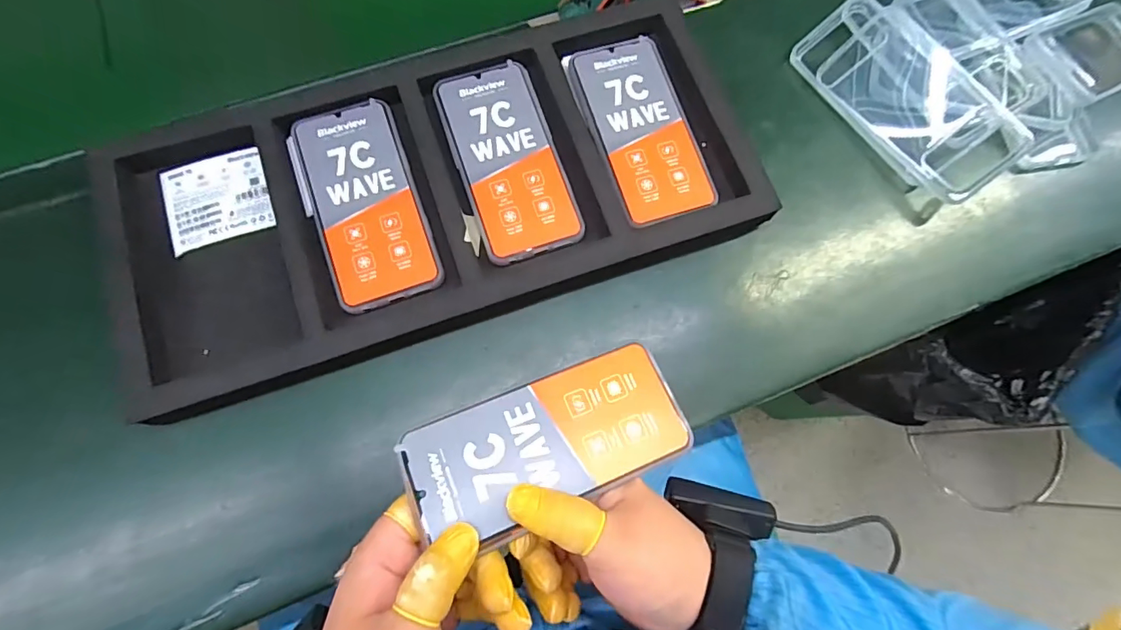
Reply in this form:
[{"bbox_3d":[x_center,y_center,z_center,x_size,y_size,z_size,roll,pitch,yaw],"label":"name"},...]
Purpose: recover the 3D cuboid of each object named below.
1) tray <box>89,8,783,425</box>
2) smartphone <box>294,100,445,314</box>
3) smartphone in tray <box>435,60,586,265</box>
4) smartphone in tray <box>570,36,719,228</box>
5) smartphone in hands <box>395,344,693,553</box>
[{"bbox_3d":[-0.095,-0.101,0.398,0.489,0.045,0.240,-16,75,-6],"label":"tray"},{"bbox_3d":[-0.151,-0.090,0.385,0.075,0.005,0.167,-18,75,-6],"label":"smartphone"},{"bbox_3d":[-0.043,-0.127,0.400,0.077,0.006,0.164,-18,75,-6],"label":"smartphone in tray"},{"bbox_3d":[0.067,-0.153,0.414,0.076,0.010,0.162,-16,75,-6],"label":"smartphone in tray"},{"bbox_3d":[-0.007,0.075,0.297,0.163,0.009,0.077,-17,75,-11],"label":"smartphone in hands"}]

